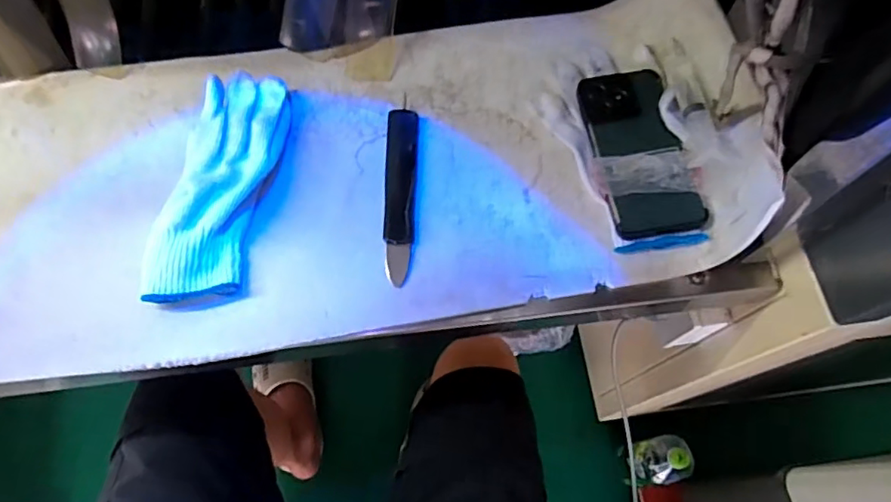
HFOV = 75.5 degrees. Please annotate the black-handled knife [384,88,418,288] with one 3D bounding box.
[{"bbox_3d":[-0.040,-0.053,0.512,0.026,0.012,0.172,2,68,-1],"label":"black-handled knife"}]

